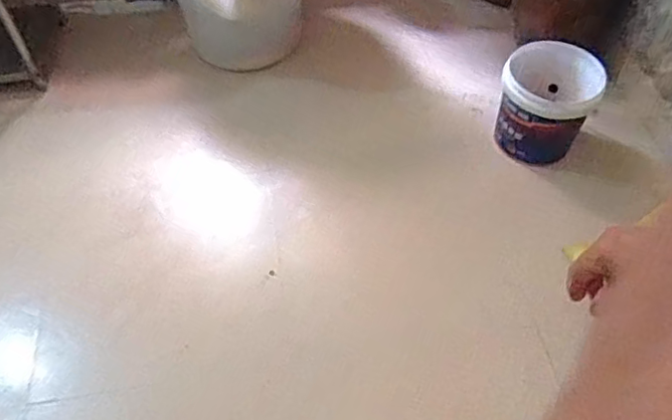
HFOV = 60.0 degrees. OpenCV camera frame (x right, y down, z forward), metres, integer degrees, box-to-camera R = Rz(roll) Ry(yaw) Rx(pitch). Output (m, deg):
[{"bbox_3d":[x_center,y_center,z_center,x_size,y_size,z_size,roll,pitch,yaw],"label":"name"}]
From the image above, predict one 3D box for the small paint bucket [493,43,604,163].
[{"bbox_3d":[0.606,-0.298,1.665,0.237,0.318,0.244,34,60,23],"label":"small paint bucket"}]

